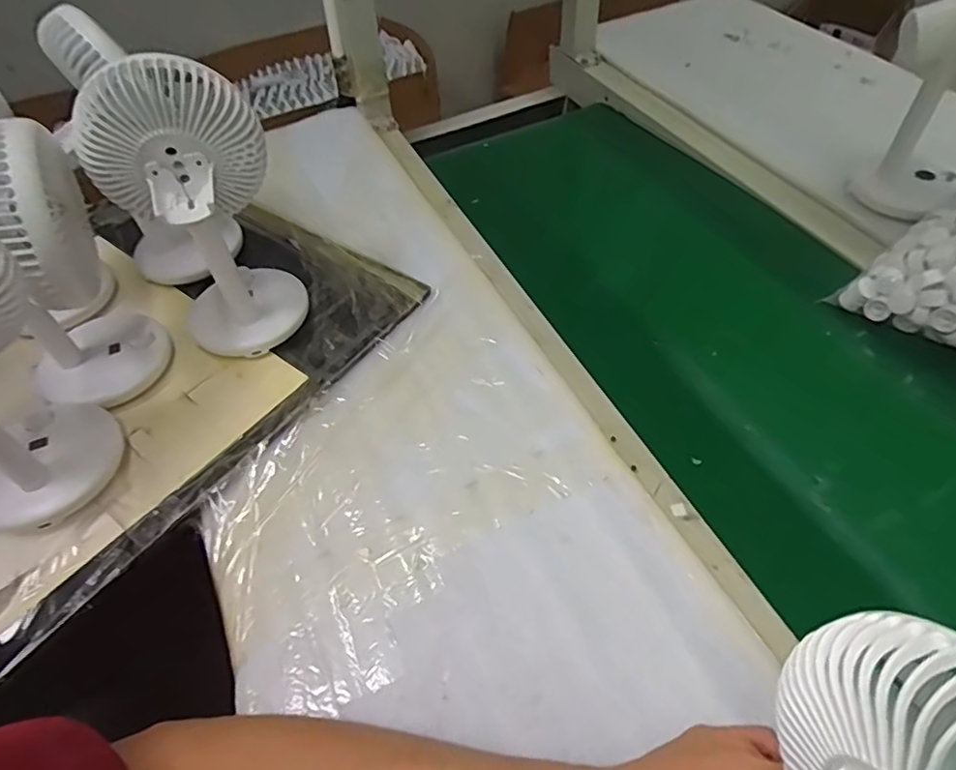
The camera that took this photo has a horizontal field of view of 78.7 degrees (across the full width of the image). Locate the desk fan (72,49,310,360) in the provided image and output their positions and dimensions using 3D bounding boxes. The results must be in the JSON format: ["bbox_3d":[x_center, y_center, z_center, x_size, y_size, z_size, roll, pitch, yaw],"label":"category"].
[{"bbox_3d":[-0.236,-0.154,0.497,0.117,0.229,0.139,-31,55,-18],"label":"desk fan"}]

